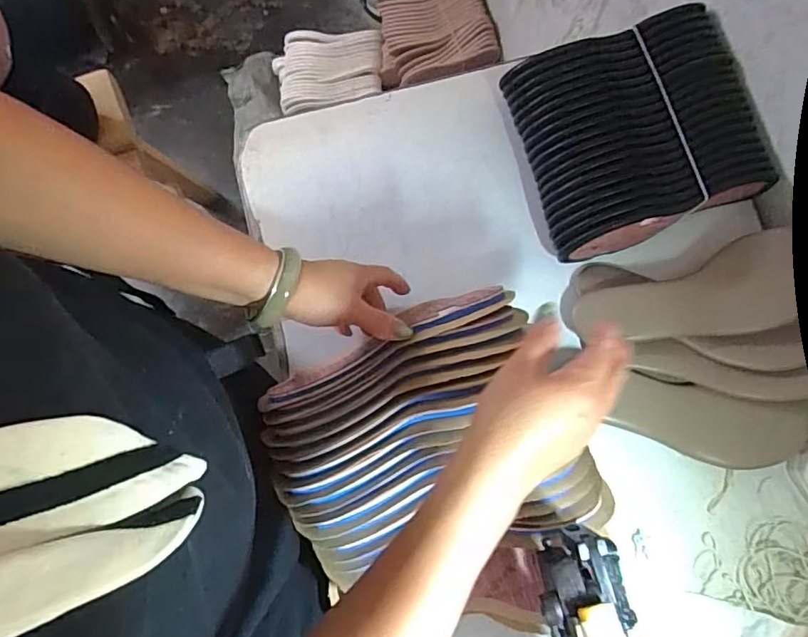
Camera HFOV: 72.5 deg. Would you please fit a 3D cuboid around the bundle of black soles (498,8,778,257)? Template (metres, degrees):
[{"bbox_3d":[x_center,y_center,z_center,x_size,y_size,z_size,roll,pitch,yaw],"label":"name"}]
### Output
[{"bbox_3d":[0.237,-0.187,0.556,0.243,0.078,0.204,-20,81,-4],"label":"bundle of black soles"}]

